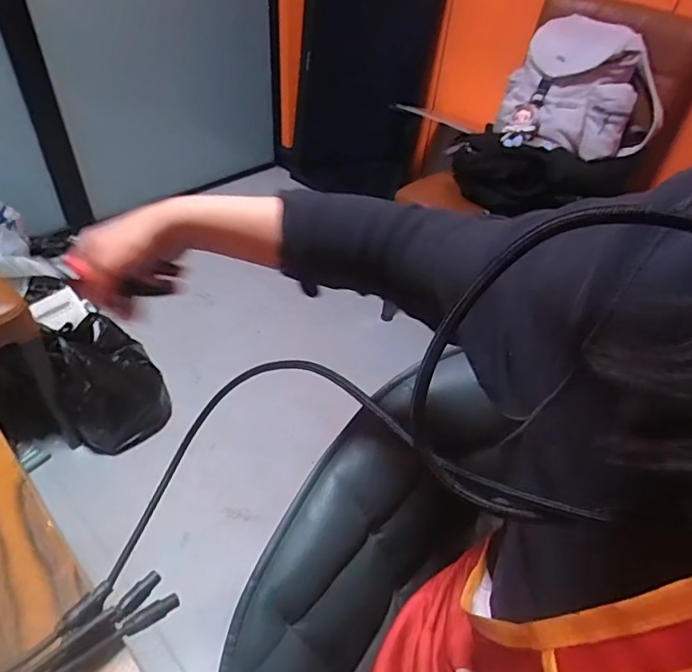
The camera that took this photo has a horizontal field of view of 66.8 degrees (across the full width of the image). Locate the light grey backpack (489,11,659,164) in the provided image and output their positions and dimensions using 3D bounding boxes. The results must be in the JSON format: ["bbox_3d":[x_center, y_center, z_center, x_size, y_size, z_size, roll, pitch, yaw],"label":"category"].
[{"bbox_3d":[0.477,-0.473,1.017,0.302,0.225,0.125,9,44,5],"label":"light grey backpack"}]

